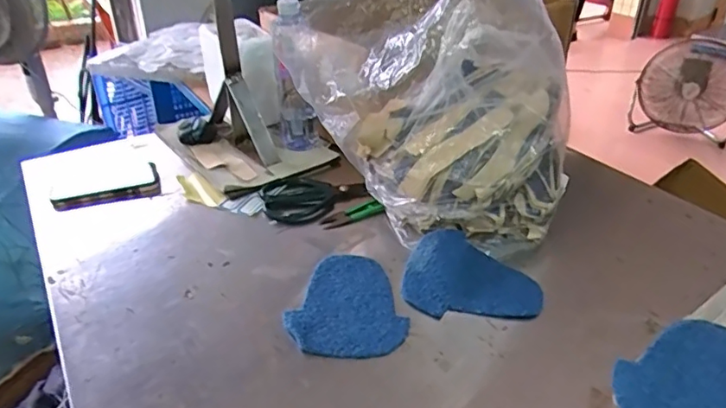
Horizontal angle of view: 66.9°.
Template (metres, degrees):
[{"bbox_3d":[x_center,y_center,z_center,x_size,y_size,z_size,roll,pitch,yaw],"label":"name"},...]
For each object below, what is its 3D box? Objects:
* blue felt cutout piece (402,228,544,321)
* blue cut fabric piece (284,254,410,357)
[{"bbox_3d":[0.124,0.080,0.623,0.149,0.026,0.115,7,33,11],"label":"blue felt cutout piece"},{"bbox_3d":[-0.012,0.105,0.605,0.121,0.005,0.155,5,32,7],"label":"blue cut fabric piece"}]

